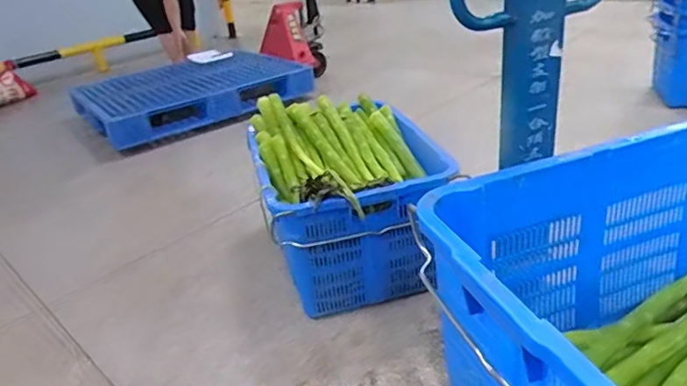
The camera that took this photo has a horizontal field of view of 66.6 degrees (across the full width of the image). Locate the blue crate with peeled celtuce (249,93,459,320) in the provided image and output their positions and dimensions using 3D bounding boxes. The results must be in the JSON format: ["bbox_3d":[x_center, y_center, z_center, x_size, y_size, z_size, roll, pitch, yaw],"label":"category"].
[{"bbox_3d":[0.007,0.012,1.536,0.470,0.411,0.603,-11,27,-8],"label":"blue crate with peeled celtuce"}]

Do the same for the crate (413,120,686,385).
[{"bbox_3d":[0.512,0.151,0.723,0.674,0.318,0.446,-15,27,-15],"label":"crate"}]

